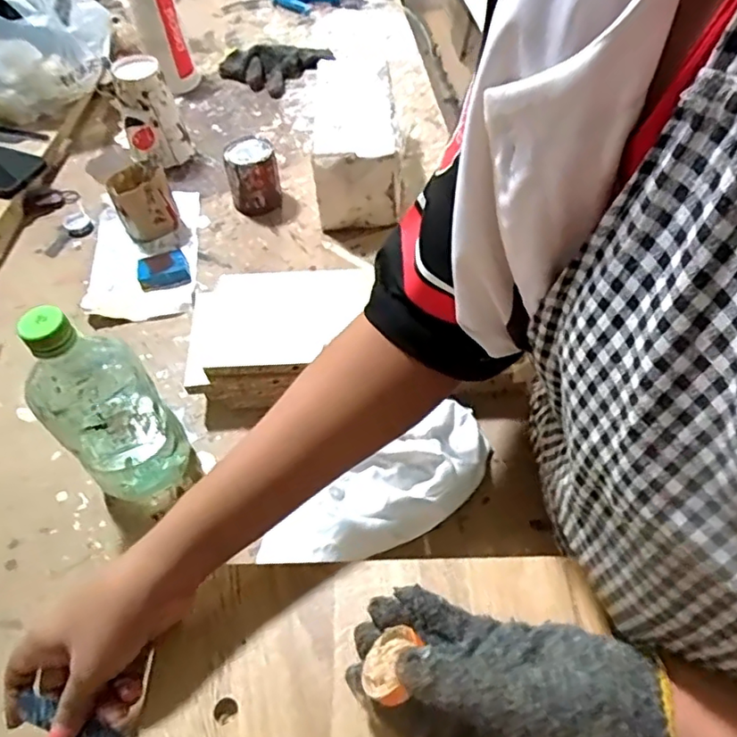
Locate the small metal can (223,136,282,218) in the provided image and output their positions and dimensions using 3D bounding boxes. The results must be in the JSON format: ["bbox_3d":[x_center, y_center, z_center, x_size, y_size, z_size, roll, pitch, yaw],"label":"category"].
[{"bbox_3d":[-0.150,-0.247,0.742,0.062,0.075,0.061,0,52,0],"label":"small metal can"}]

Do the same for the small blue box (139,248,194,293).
[{"bbox_3d":[-0.240,-0.114,0.677,0.057,0.026,0.036,-15,54,-7],"label":"small blue box"}]

